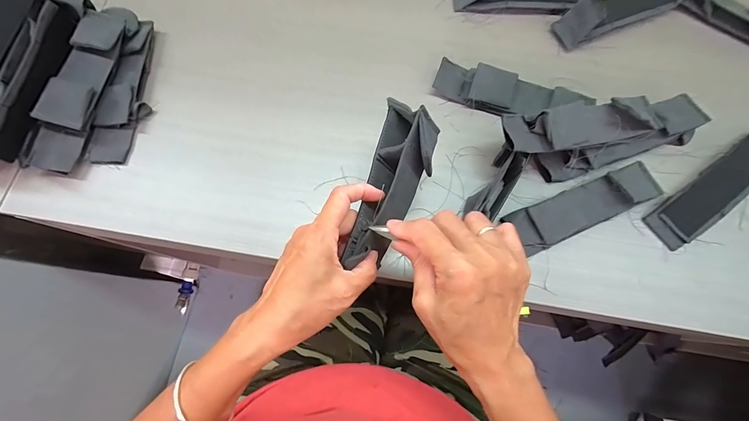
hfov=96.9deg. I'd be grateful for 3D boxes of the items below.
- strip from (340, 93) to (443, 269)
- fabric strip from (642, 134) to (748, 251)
[{"bbox_3d":[0.015,-0.022,0.305,0.053,0.052,0.156,21,75,5],"label":"strip"},{"bbox_3d":[0.402,-0.029,0.387,0.194,0.016,0.048,-35,77,-11],"label":"fabric strip"}]

